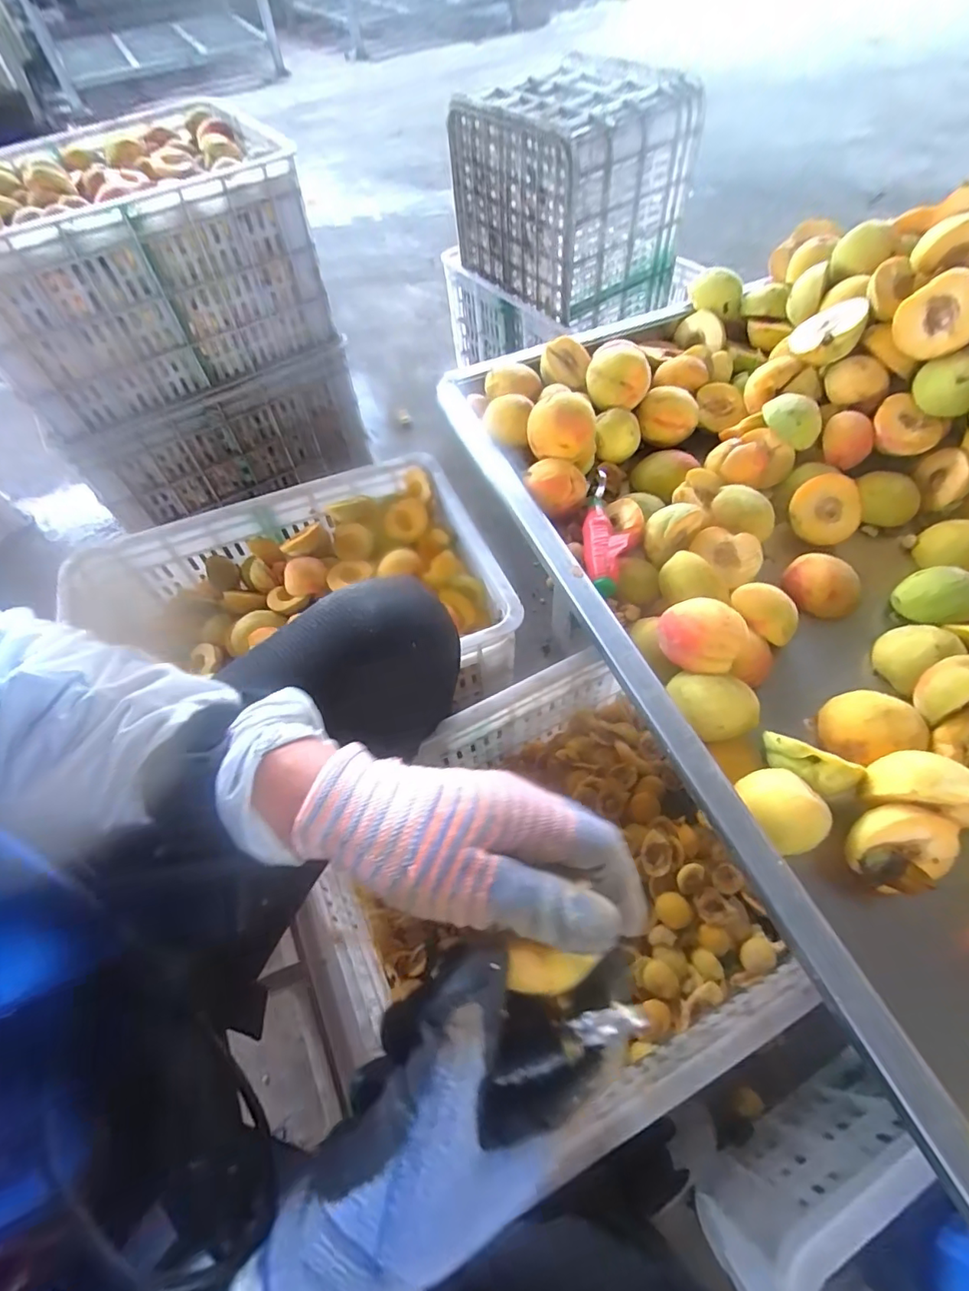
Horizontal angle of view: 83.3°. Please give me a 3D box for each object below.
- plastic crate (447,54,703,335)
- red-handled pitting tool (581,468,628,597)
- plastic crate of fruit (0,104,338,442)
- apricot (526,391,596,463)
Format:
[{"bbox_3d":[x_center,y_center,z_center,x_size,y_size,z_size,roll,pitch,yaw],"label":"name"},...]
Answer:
[{"bbox_3d":[0.159,-0.846,1.009,0.317,0.258,0.334,-31,61,-15],"label":"plastic crate"},{"bbox_3d":[0.102,-0.100,0.471,0.033,0.022,0.135,1,58,5],"label":"red-handled pitting tool"},{"bbox_3d":[-0.564,-0.623,0.903,0.508,0.271,0.346,-29,60,-14],"label":"plastic crate of fruit"},{"bbox_3d":[0.071,-0.203,0.501,0.058,0.043,0.053,-19,58,-8],"label":"apricot"}]

